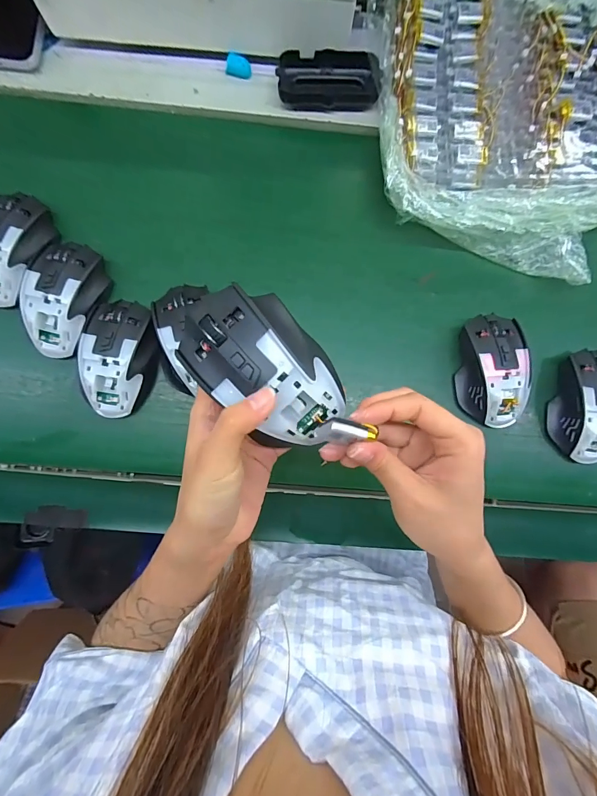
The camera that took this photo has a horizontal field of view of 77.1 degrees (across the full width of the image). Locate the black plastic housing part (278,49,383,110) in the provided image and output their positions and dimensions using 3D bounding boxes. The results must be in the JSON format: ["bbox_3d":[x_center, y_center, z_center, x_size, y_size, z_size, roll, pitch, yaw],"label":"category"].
[{"bbox_3d":[0.033,-0.342,0.401,0.106,0.020,0.054,2,85,2],"label":"black plastic housing part"}]

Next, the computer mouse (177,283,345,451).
[{"bbox_3d":[-0.019,-0.017,0.231,0.066,0.039,0.105,-44,86,-2],"label":"computer mouse"}]

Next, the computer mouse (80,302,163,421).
[{"bbox_3d":[-0.173,-0.040,0.369,0.068,0.032,0.113,3,85,2],"label":"computer mouse"}]

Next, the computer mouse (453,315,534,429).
[{"bbox_3d":[0.200,-0.029,0.384,0.065,0.035,0.112,-2,85,1],"label":"computer mouse"}]

